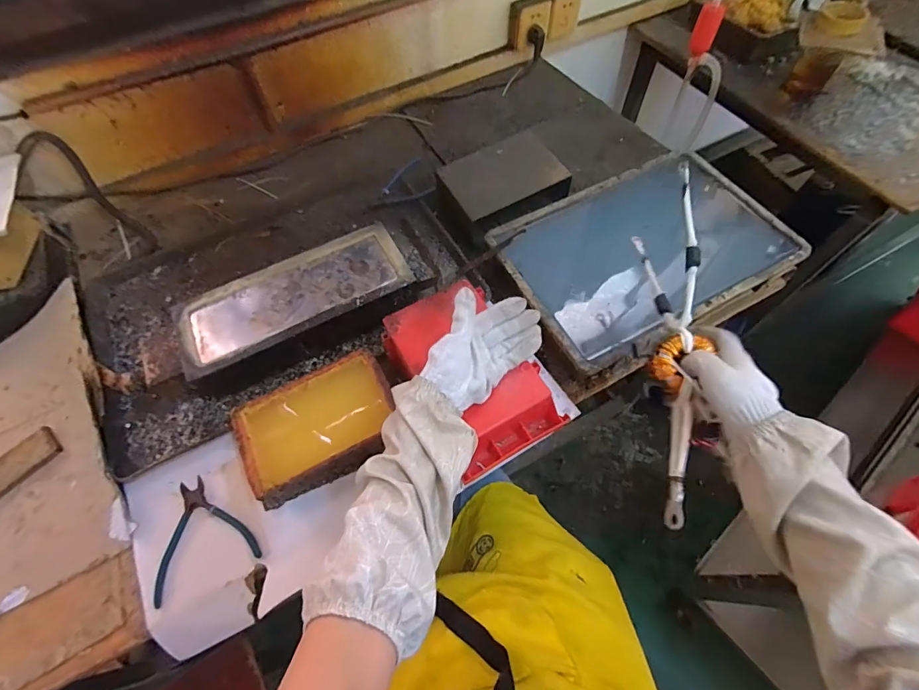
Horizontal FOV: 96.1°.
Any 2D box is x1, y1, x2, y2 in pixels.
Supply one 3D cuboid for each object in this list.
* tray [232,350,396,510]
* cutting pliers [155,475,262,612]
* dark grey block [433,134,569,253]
[{"bbox_3d":[-0.187,0.112,0.563,0.203,0.063,0.141,-25,63,-11],"label":"tray"},{"bbox_3d":[-0.340,0.240,0.537,0.128,0.008,0.131,-25,63,-11],"label":"cutting pliers"},{"bbox_3d":[0.077,-0.280,0.769,0.218,0.084,0.175,-27,63,-12],"label":"dark grey block"}]

